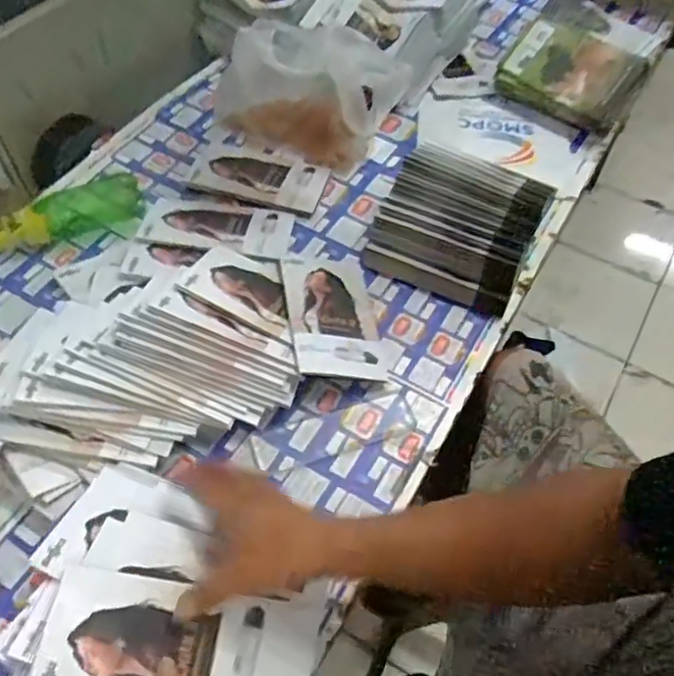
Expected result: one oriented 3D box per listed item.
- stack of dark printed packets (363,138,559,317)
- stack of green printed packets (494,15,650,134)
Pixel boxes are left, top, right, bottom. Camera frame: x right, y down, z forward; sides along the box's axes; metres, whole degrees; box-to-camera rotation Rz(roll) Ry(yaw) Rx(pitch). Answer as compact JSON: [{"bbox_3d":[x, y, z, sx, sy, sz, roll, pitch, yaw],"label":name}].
[{"bbox_3d":[0.159,-0.159,0.769,0.178,0.071,0.227,23,57,12],"label":"stack of dark printed packets"},{"bbox_3d":[0.343,-0.392,0.911,0.189,0.130,0.044,25,15,-2],"label":"stack of green printed packets"}]

